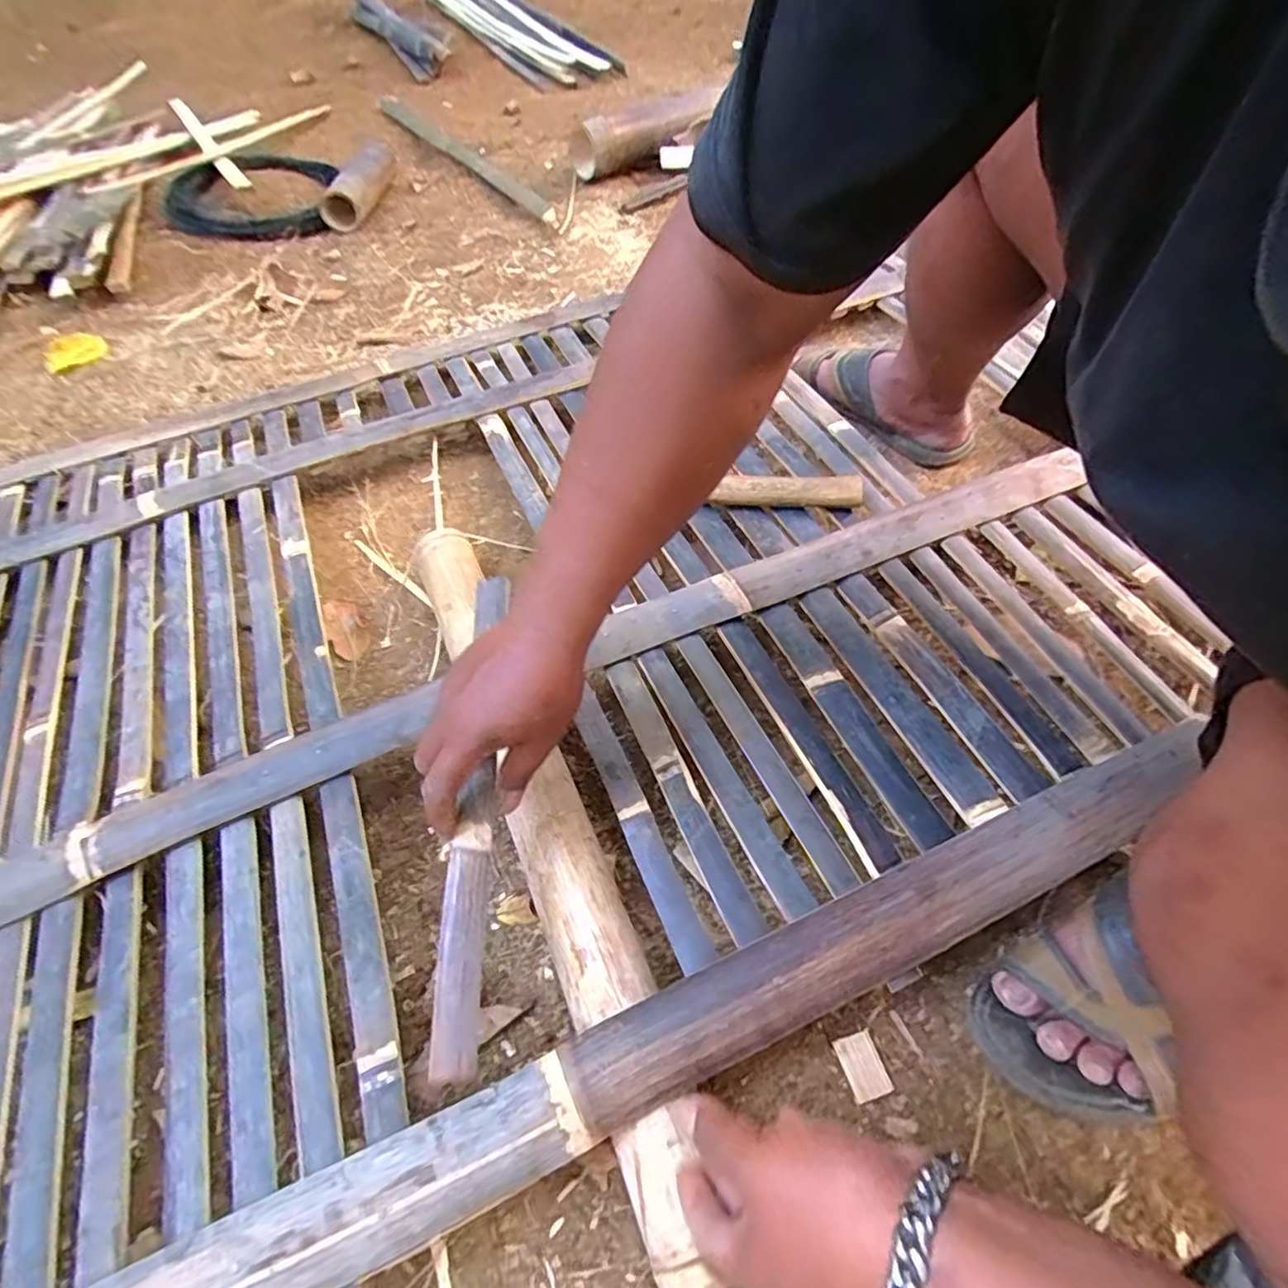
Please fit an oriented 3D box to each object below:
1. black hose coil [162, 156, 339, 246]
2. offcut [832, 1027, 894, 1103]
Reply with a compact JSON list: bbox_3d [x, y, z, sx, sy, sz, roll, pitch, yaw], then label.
[{"bbox_3d":[-0.718,-0.828,1.175,0.293,0.047,0.389,-25,60,-13],"label":"black hose coil"},{"bbox_3d":[0.146,0.280,0.425,0.027,0.005,0.035,-16,59,-8],"label":"offcut"}]

